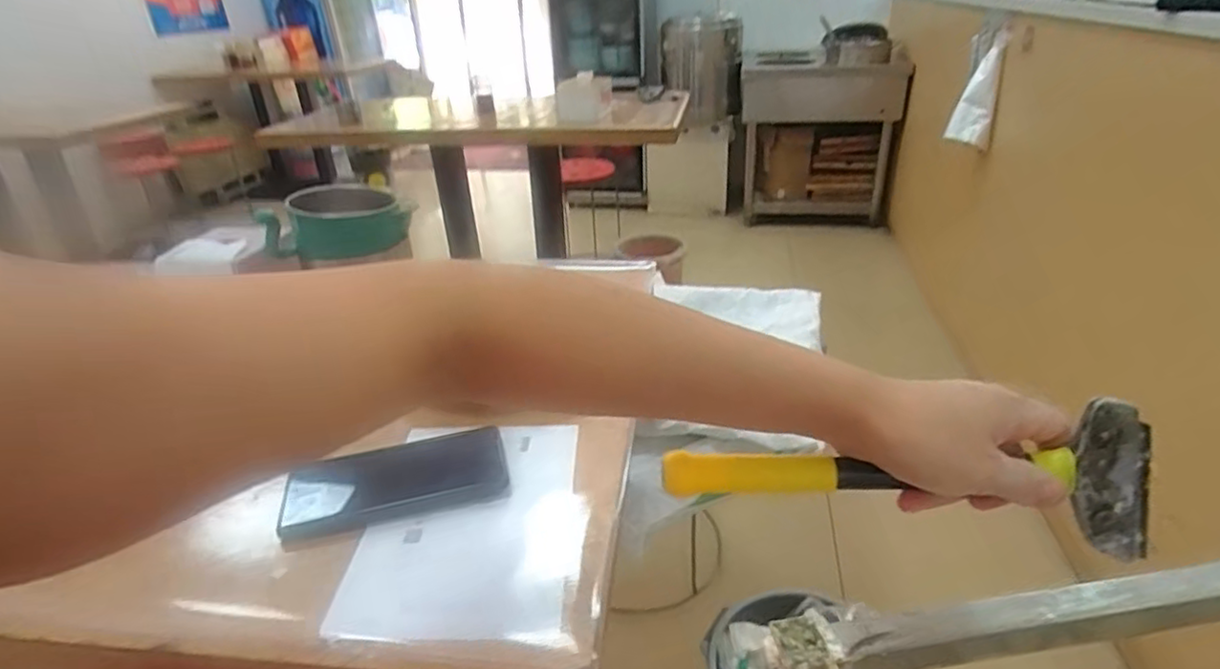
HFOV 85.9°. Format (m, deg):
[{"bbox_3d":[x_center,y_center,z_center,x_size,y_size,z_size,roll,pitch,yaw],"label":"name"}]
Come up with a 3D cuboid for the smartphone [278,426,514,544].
[{"bbox_3d":[-0.165,0.109,0.511,0.161,0.015,0.079,-11,30,-14],"label":"smartphone"}]

